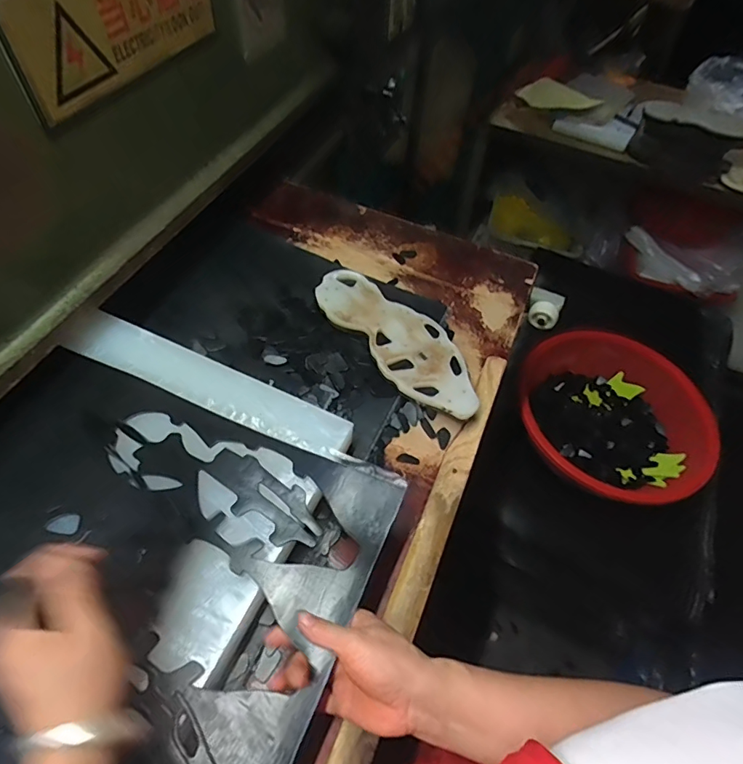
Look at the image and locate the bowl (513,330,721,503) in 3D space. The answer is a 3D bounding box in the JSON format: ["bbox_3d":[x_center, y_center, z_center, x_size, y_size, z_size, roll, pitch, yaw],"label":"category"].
[{"bbox_3d":[0.493,0.072,1.027,0.358,0.144,0.369,2,55,-4],"label":"bowl"}]

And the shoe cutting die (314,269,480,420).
[{"bbox_3d":[0.035,-0.054,0.635,0.101,0.033,0.280,-32,63,-24],"label":"shoe cutting die"}]

